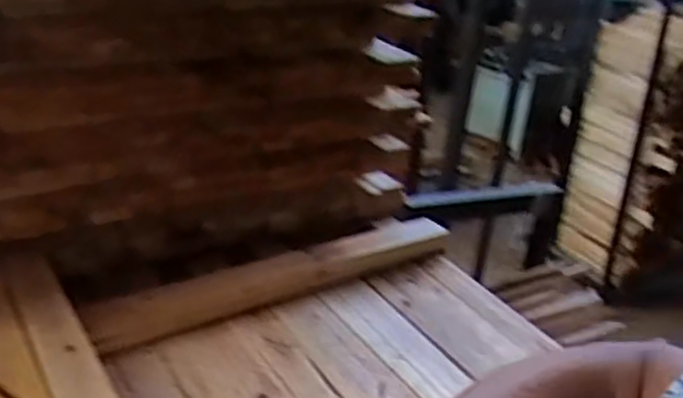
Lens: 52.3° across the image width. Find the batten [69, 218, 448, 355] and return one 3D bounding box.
[{"bbox_3d":[-0.064,0.087,0.786,0.439,0.045,0.062,-11,28,-35],"label":"batten"}]

